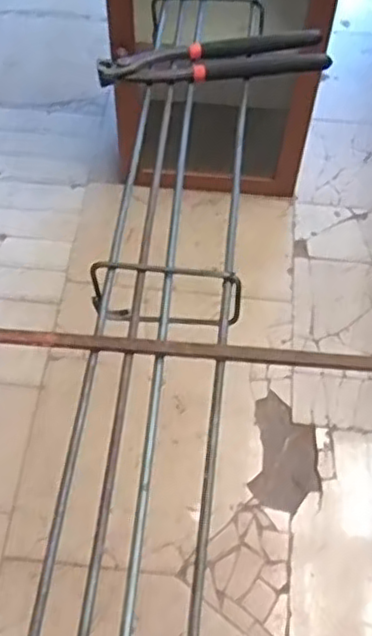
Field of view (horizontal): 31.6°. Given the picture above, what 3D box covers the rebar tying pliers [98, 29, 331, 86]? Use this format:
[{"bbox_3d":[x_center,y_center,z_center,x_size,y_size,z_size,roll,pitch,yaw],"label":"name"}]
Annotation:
[{"bbox_3d":[0.029,-0.247,0.638,0.223,0.024,0.053,-10,60,-7],"label":"rebar tying pliers"}]

